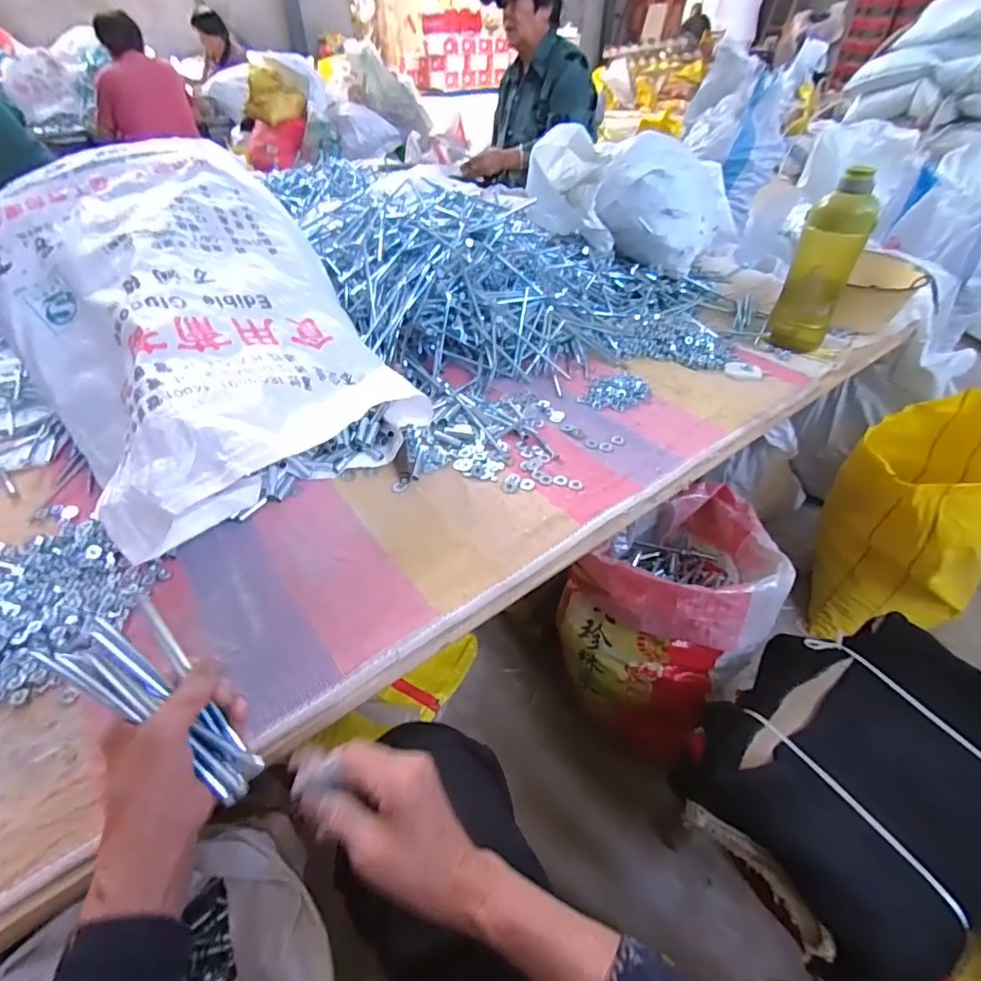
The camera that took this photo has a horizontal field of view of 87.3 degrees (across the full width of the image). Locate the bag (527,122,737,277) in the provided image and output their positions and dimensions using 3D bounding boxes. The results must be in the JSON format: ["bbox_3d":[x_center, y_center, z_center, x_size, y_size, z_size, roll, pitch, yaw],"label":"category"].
[{"bbox_3d":[0.286,-0.611,1.082,0.397,0.218,0.230,6,43,5],"label":"bag"}]

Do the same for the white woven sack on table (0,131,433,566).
[{"bbox_3d":[-0.411,-0.246,0.719,0.411,0.190,0.679,-31,57,-28],"label":"white woven sack on table"}]

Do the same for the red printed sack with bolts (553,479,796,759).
[{"bbox_3d":[0.290,0.193,0.836,0.263,0.355,0.307,34,52,30],"label":"red printed sack with bolts"}]

